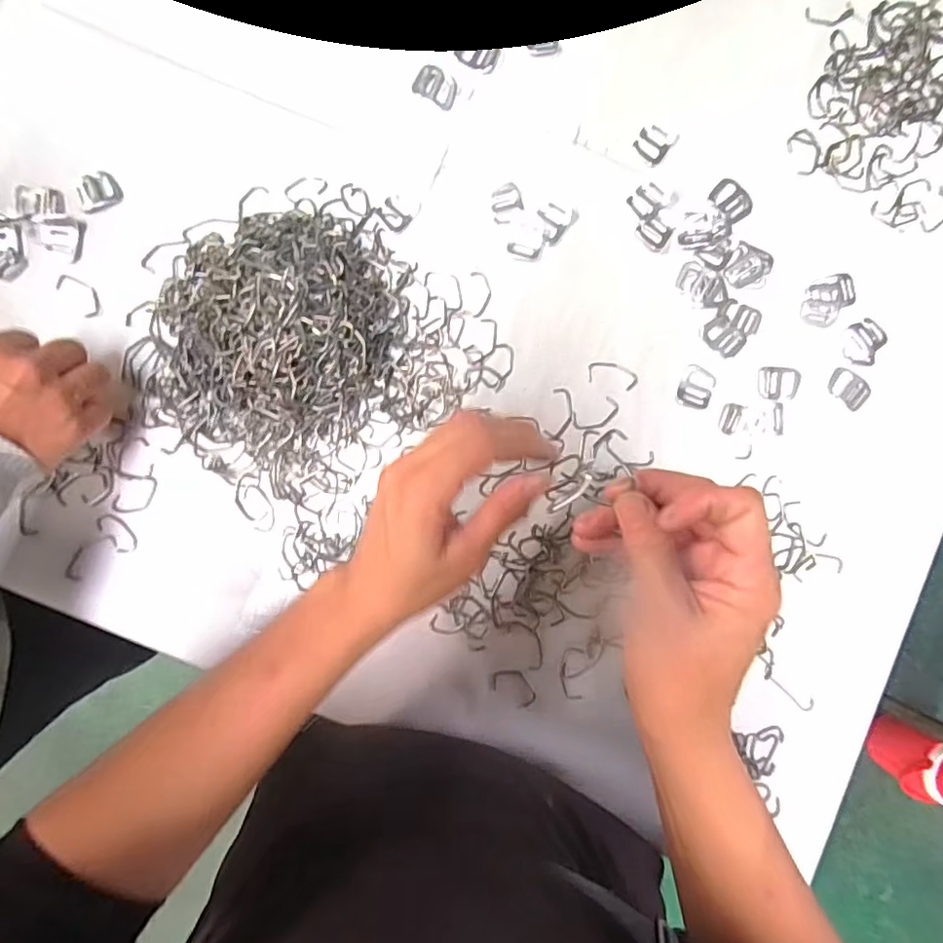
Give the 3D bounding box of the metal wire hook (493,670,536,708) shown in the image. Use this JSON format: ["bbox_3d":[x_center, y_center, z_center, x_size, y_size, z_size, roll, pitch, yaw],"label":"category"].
[{"bbox_3d":[0.033,0.160,0.423,0.036,0.004,0.021,31,88,0],"label":"metal wire hook"}]

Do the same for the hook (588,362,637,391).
[{"bbox_3d":[0.110,-0.074,0.435,0.038,0.004,0.017,13,88,-1],"label":"hook"}]

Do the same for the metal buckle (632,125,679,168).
[{"bbox_3d":[0.142,-0.255,0.441,0.027,0.004,0.030,35,88,0],"label":"metal buckle"}]

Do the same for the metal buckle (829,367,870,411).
[{"bbox_3d":[0.293,-0.064,0.437,0.033,0.004,0.024,38,88,0],"label":"metal buckle"}]

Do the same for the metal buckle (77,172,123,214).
[{"bbox_3d":[-0.285,-0.214,0.433,0.030,0.006,0.027,-21,89,-2],"label":"metal buckle"}]

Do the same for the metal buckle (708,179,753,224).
[{"bbox_3d":[0.202,-0.211,0.438,0.026,0.004,0.034,-36,89,-2],"label":"metal buckle"}]

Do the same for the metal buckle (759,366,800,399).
[{"bbox_3d":[0.240,-0.069,0.439,0.033,0.004,0.025,2,88,-1],"label":"metal buckle"}]

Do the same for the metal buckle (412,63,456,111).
[{"bbox_3d":[-0.027,-0.299,0.438,0.032,0.008,0.023,29,88,0],"label":"metal buckle"}]

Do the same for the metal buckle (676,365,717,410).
[{"bbox_3d":[0.174,-0.064,0.435,0.026,0.004,0.033,21,88,-1],"label":"metal buckle"}]

